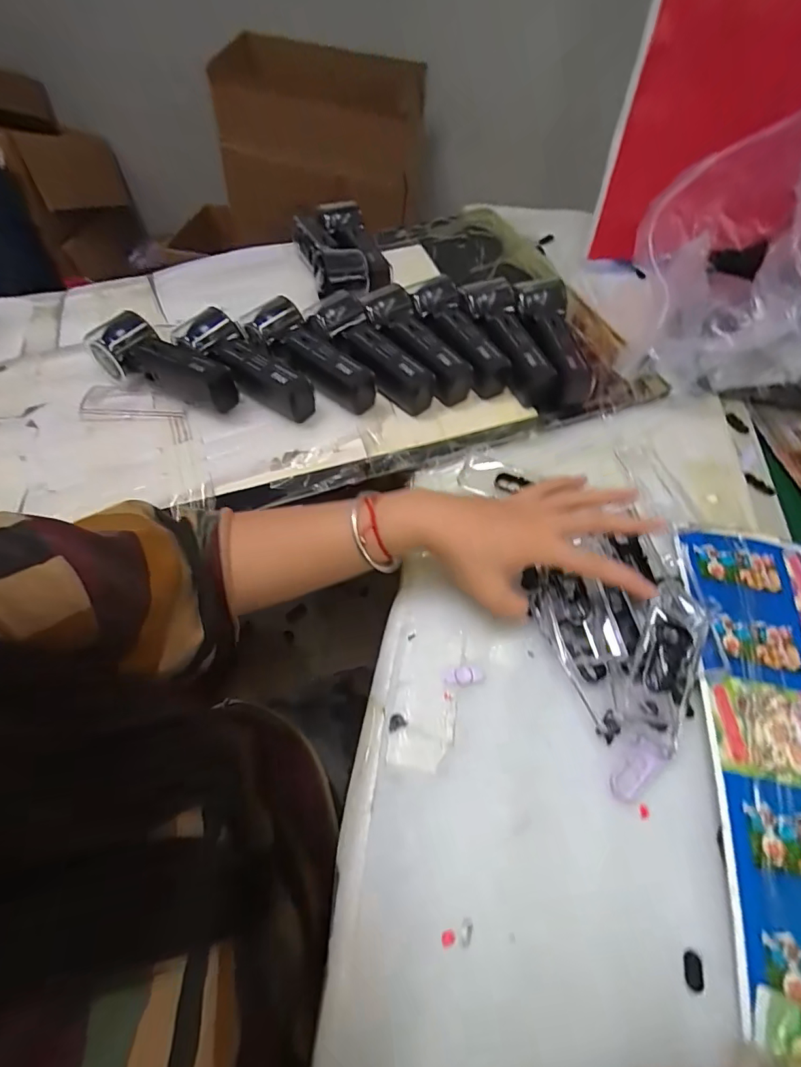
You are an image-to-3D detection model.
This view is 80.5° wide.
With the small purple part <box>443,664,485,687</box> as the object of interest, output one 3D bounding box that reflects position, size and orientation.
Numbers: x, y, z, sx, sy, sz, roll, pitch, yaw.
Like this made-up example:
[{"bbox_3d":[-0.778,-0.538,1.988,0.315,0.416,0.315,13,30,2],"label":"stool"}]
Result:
[{"bbox_3d":[0.047,0.105,0.348,0.031,0.004,0.013,-10,58,-7],"label":"small purple part"}]

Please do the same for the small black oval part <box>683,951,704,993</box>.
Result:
[{"bbox_3d":[0.165,0.246,0.265,0.009,0.004,0.017,9,58,5],"label":"small black oval part"}]

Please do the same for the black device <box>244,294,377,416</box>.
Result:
[{"bbox_3d":[-0.092,-0.179,0.479,0.057,0.049,0.154,-41,67,-19],"label":"black device"}]

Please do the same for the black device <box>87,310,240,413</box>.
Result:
[{"bbox_3d":[-0.231,-0.161,0.461,0.151,0.048,0.053,31,62,16],"label":"black device"}]

